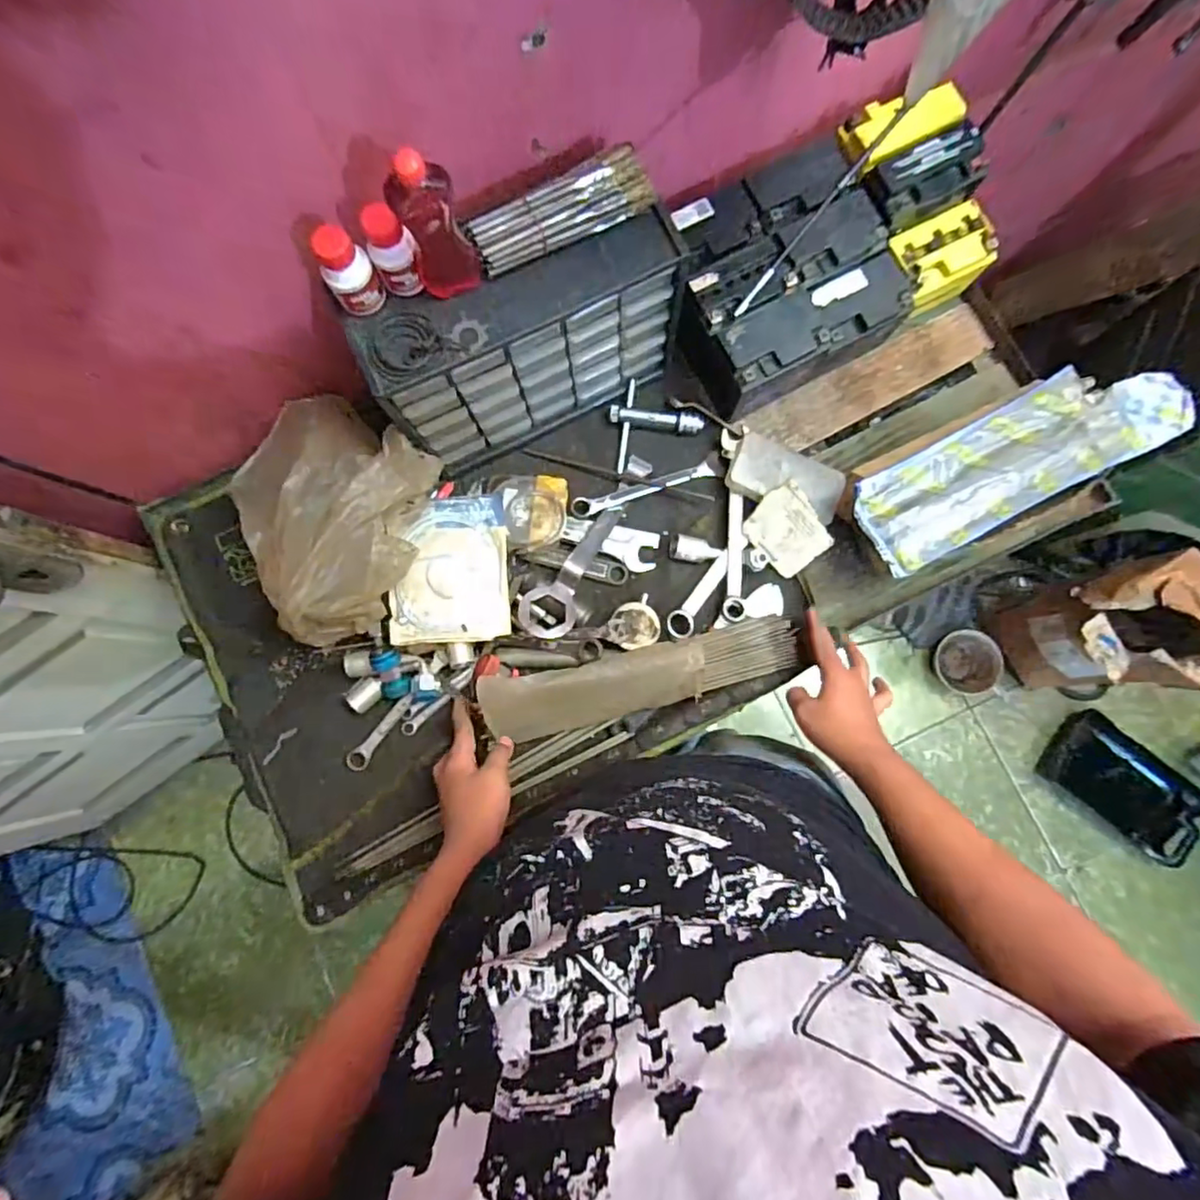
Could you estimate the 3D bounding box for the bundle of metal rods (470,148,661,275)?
[{"bbox_3d":[-0.034,-0.332,0.514,0.156,0.021,0.052,-27,83,-3],"label":"bundle of metal rods"}]

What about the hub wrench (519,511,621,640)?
[{"bbox_3d":[-0.036,-0.037,0.680,0.059,0.036,0.168,23,83,4],"label":"hub wrench"}]

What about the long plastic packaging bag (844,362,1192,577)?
[{"bbox_3d":[0.445,-0.153,0.640,0.351,0.024,0.111,-27,83,-3],"label":"long plastic packaging bag"}]

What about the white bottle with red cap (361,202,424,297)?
[{"bbox_3d":[-0.167,-0.282,0.488,0.036,0.064,0.035,0,82,1],"label":"white bottle with red cap"}]

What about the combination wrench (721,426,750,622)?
[{"bbox_3d":[0.153,-0.088,0.686,0.028,0.018,0.223,2,82,1],"label":"combination wrench"}]

